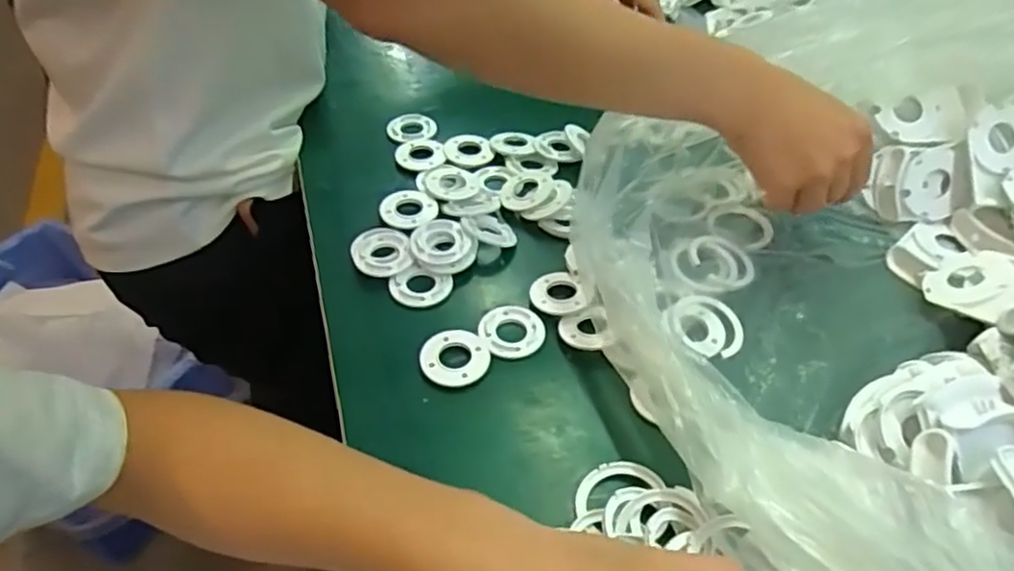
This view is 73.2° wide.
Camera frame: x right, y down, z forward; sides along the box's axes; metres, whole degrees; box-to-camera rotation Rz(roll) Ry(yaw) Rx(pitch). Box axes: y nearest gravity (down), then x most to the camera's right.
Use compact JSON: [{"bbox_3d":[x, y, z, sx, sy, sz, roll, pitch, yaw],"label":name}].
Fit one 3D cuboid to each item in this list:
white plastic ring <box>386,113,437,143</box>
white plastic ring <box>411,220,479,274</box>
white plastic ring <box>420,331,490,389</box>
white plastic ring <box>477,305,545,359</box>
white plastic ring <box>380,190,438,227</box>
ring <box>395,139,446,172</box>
[{"bbox_3d":[-0.088,-0.143,0.627,0.039,0.012,0.042,1,46,-1],"label":"white plastic ring"},{"bbox_3d":[-0.046,-0.029,0.506,0.046,0.013,0.047,1,46,-1],"label":"white plastic ring"},{"bbox_3d":[-0.034,0.047,0.444,0.043,0.007,0.043,1,46,-1],"label":"white plastic ring"},{"bbox_3d":[0.003,0.030,0.465,0.043,0.004,0.043,1,46,-1],"label":"white plastic ring"},{"bbox_3d":[-0.078,-0.062,0.541,0.042,0.004,0.041,1,46,-1],"label":"white plastic ring"},{"bbox_3d":[-0.074,-0.115,0.593,0.041,0.005,0.039,1,46,-1],"label":"ring"}]

